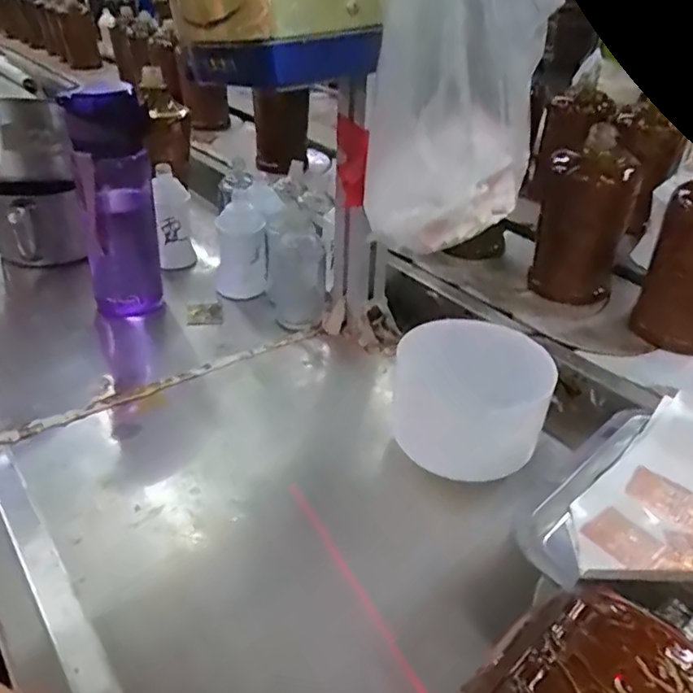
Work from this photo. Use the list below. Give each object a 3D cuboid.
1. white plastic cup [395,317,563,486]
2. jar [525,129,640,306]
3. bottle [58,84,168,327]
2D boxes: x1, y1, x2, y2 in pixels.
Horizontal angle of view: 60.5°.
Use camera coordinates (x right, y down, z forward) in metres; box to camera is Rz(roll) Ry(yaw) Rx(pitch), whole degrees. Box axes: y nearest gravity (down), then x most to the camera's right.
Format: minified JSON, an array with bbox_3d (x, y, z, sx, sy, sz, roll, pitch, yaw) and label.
[{"bbox_3d":[0.097,0.040,0.479,0.121,0.082,0.105,10,36,7],"label":"white plastic cup"},{"bbox_3d":[0.252,-0.133,0.632,0.084,0.168,0.067,13,37,11],"label":"jar"},{"bbox_3d":[-0.231,-0.141,0.603,0.073,0.222,0.085,-8,38,-17],"label":"bottle"}]

